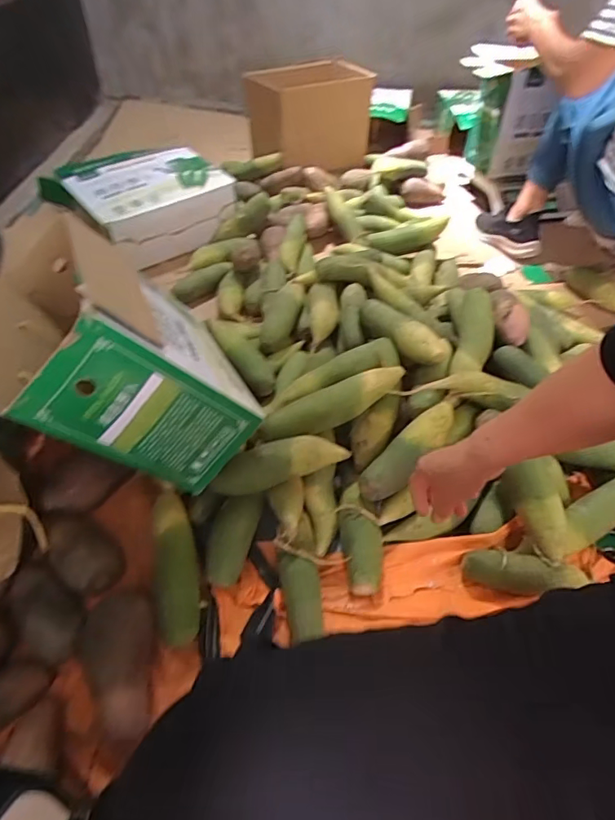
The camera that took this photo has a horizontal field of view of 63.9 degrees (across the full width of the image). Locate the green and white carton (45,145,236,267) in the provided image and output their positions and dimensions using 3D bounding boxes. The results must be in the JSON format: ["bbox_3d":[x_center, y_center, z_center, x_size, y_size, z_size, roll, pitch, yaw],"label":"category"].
[{"bbox_3d":[-0.433,-0.552,1.279,0.383,0.127,0.341,-32,57,-27],"label":"green and white carton"}]

